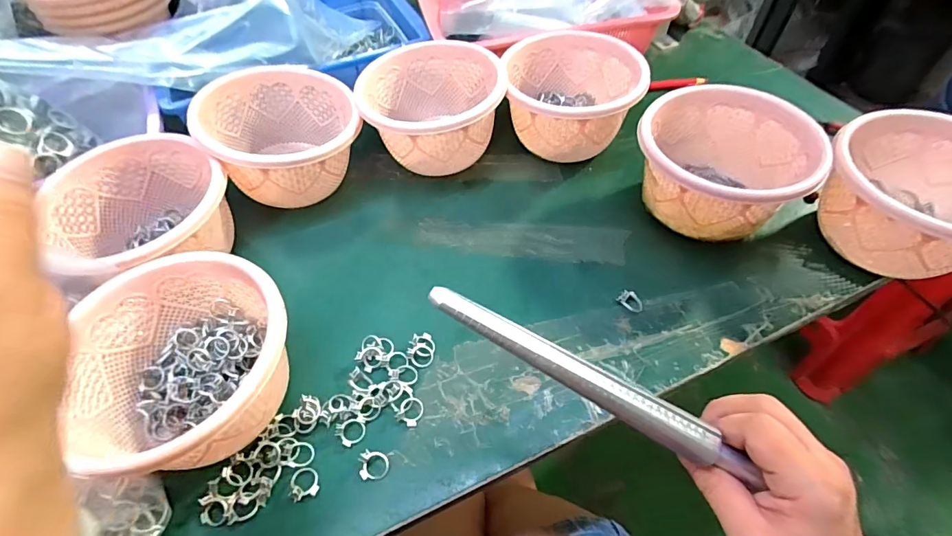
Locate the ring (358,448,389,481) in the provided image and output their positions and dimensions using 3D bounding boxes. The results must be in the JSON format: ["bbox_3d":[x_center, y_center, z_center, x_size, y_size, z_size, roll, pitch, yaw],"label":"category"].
[{"bbox_3d":[-0.071,0.137,0.319,0.020,0.007,0.019,-1,53,1],"label":"ring"}]

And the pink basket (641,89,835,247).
[{"bbox_3d":[0.222,-0.087,0.423,0.132,0.095,0.139,-1,53,1],"label":"pink basket"}]

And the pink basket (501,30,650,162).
[{"bbox_3d":[0.102,-0.178,0.499,0.140,0.094,0.130,-1,53,1],"label":"pink basket"}]

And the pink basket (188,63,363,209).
[{"bbox_3d":[-0.187,-0.128,0.459,0.141,0.085,0.139,-20,55,-12],"label":"pink basket"}]

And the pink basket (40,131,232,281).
[{"bbox_3d":[-0.286,-0.042,0.403,0.146,0.074,0.135,33,61,24],"label":"pink basket"}]

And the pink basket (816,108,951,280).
[{"bbox_3d":[0.364,-0.052,0.387,0.122,0.098,0.136,-37,60,-23],"label":"pink basket"}]

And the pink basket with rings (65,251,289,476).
[{"bbox_3d":[-0.195,0.071,0.321,0.143,0.084,0.143,-5,53,-2],"label":"pink basket with rings"}]

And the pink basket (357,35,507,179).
[{"bbox_3d":[-0.043,-0.165,0.482,0.146,0.079,0.137,3,53,4],"label":"pink basket"}]

